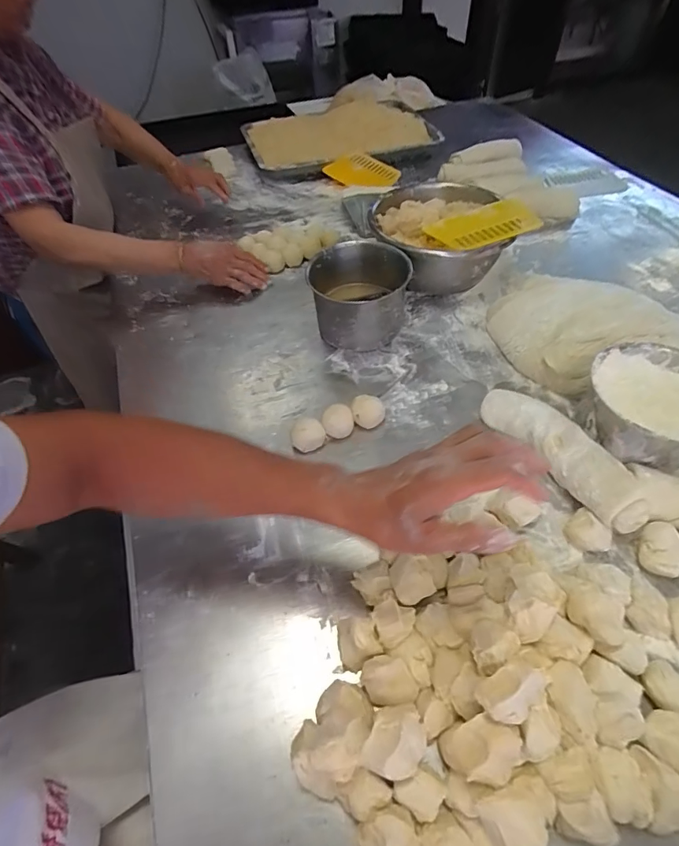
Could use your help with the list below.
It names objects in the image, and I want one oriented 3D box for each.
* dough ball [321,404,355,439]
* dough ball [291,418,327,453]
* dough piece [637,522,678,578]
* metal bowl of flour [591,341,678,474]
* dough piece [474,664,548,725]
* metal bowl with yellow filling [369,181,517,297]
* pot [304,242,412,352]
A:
[{"bbox_3d":[-0.002,0.001,0.599,0.040,0.037,0.035,-2,51,1],"label":"dough ball"},{"bbox_3d":[-0.041,0.020,0.584,0.042,0.037,0.038,-14,51,-9],"label":"dough ball"},{"bbox_3d":[0.341,0.136,0.474,0.043,0.024,0.053,36,60,27],"label":"dough piece"},{"bbox_3d":[0.381,-0.010,0.549,0.154,0.091,0.154,-1,51,1],"label":"metal bowl of flour"},{"bbox_3d":[0.137,0.213,0.352,0.059,0.040,0.034,-22,53,-15],"label":"dough piece"},{"bbox_3d":[0.168,-0.321,0.802,0.213,0.109,0.228,-1,51,1],"label":"metal bowl with yellow filling"},{"bbox_3d":[0.032,-0.196,0.706,0.144,0.108,0.149,-1,51,2],"label":"pot"}]

